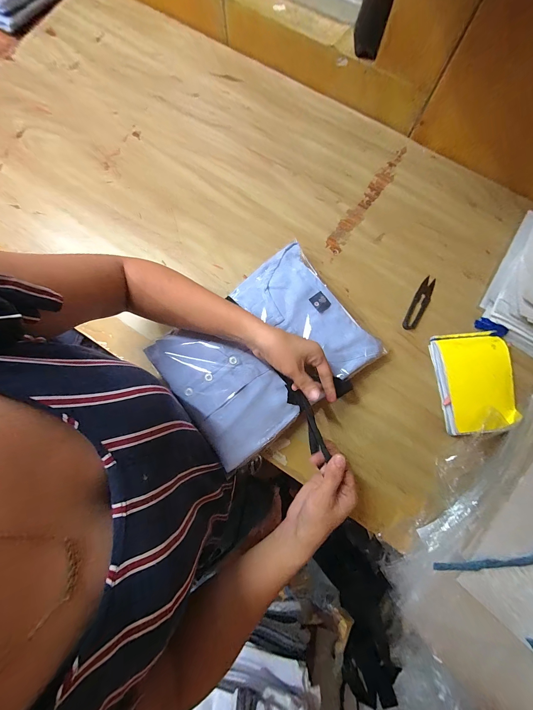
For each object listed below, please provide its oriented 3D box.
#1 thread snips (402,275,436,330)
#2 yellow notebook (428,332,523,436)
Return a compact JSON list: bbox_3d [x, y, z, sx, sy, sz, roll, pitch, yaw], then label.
[{"bbox_3d":[0.247,-0.083,0.423,0.023,0.004,0.098,28,80,6],"label":"thread snips"},{"bbox_3d":[0.310,0.038,0.390,0.105,0.022,0.144,-6,79,-1],"label":"yellow notebook"}]

